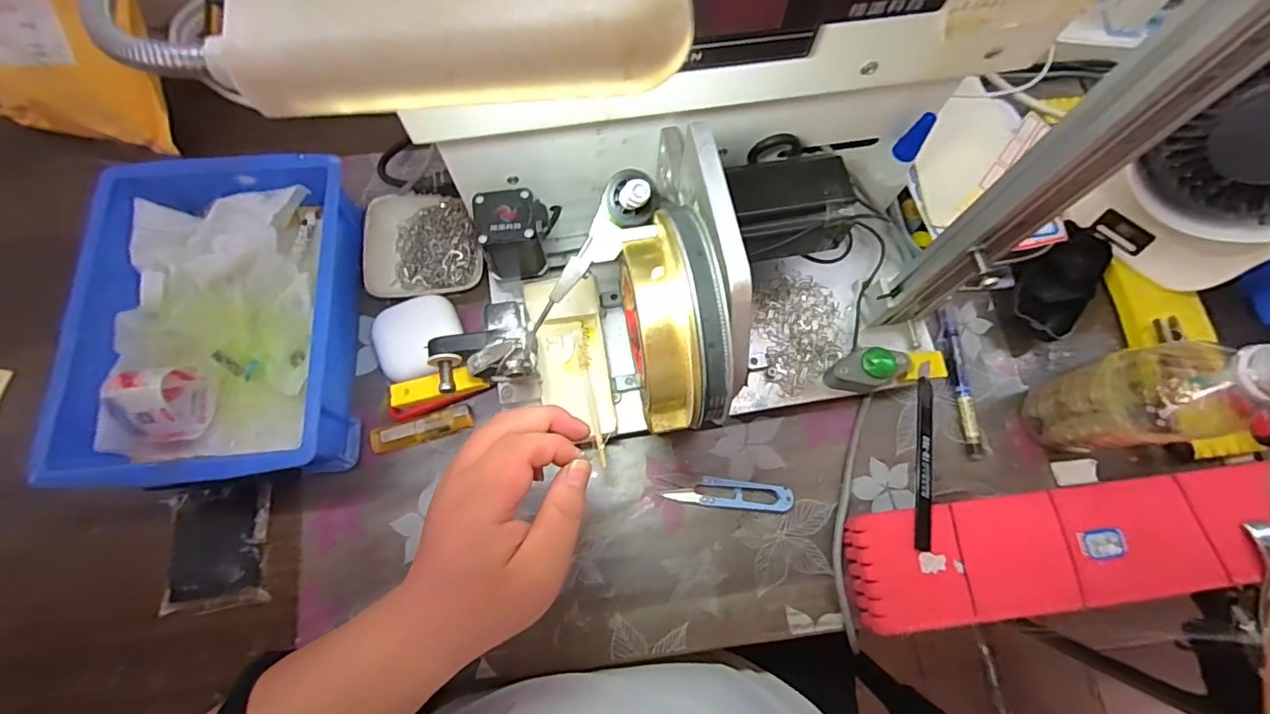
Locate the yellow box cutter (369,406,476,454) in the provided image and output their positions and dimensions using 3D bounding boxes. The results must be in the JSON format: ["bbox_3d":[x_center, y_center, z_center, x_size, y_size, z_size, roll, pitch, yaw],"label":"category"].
[{"bbox_3d":[-0.166,0.055,0.426,0.075,0.009,0.019,-18,74,-7],"label":"yellow box cutter"}]

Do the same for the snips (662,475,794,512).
[{"bbox_3d":[0.073,0.105,0.422,0.094,0.011,0.022,6,73,0],"label":"snips"}]

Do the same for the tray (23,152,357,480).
[{"bbox_3d":[-0.312,-0.030,0.421,0.186,0.076,0.249,-4,73,-3],"label":"tray"}]

